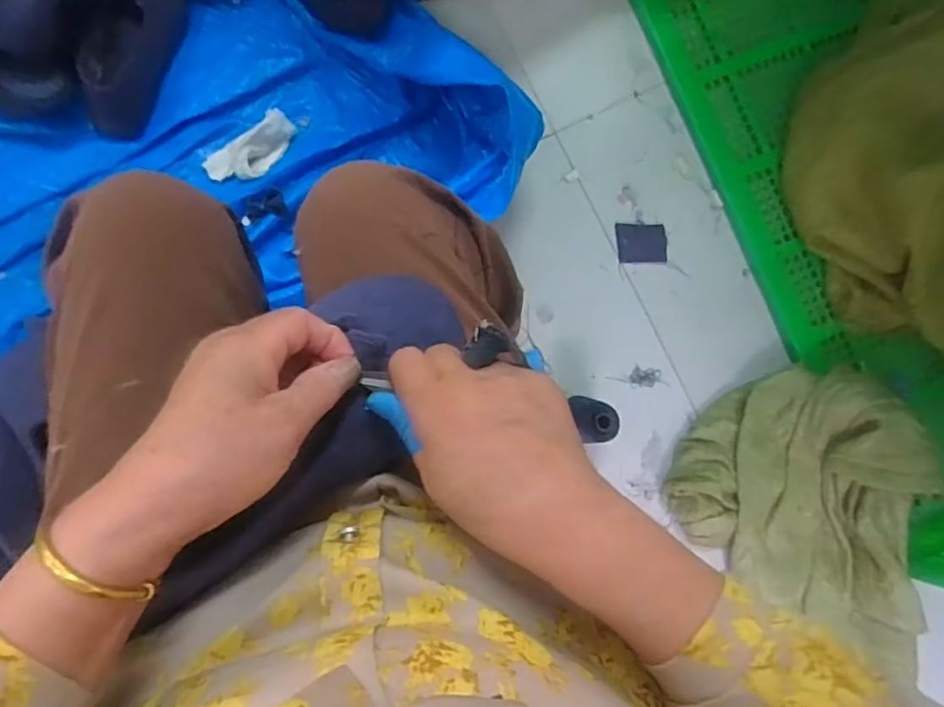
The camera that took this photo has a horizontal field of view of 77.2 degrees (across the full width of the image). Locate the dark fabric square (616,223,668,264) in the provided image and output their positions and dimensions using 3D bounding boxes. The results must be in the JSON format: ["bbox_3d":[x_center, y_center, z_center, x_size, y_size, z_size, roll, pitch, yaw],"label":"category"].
[{"bbox_3d":[0.261,-0.169,0.908,0.076,0.014,0.061,0,85,-8],"label":"dark fabric square"}]

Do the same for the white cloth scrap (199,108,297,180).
[{"bbox_3d":[-0.304,-0.281,0.821,0.134,0.031,0.062,-37,91,-10],"label":"white cloth scrap"}]

